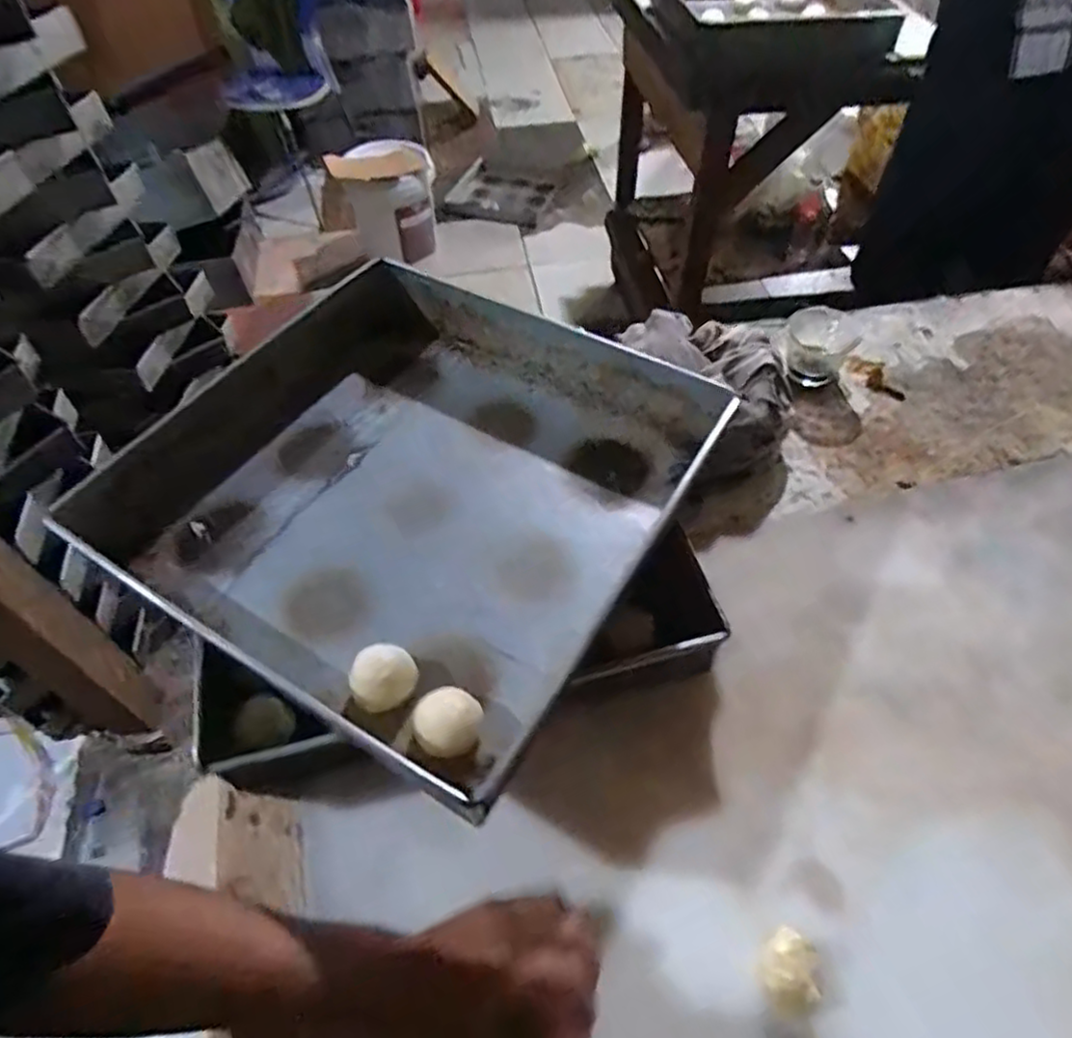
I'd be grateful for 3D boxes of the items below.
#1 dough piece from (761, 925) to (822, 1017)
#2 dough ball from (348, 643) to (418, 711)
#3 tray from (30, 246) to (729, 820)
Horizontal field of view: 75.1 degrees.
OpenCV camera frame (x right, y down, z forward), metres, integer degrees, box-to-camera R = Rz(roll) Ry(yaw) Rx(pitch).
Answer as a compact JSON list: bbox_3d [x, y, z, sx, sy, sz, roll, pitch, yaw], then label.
[{"bbox_3d":[0.170,0.302,0.467,0.034,0.018,0.049,7,52,8],"label":"dough piece"},{"bbox_3d":[-0.114,0.120,0.523,0.050,0.050,0.044,-20,54,-13],"label":"dough ball"},{"bbox_3d":[-0.099,-0.033,0.622,0.417,0.079,0.430,25,57,20],"label":"tray"}]

